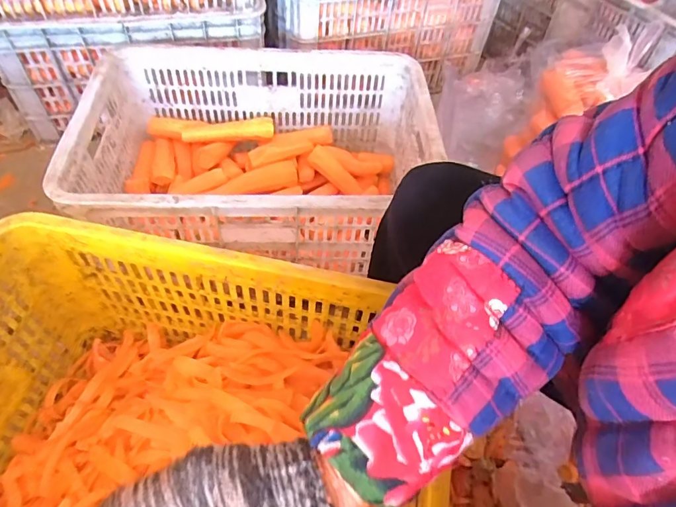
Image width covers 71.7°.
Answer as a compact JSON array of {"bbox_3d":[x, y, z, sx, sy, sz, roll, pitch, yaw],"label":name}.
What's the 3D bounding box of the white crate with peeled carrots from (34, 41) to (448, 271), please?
[{"bbox_3d":[-0.119,-0.149,0.780,0.515,0.220,0.354,0,54,-6],"label":"white crate with peeled carrots"}]

